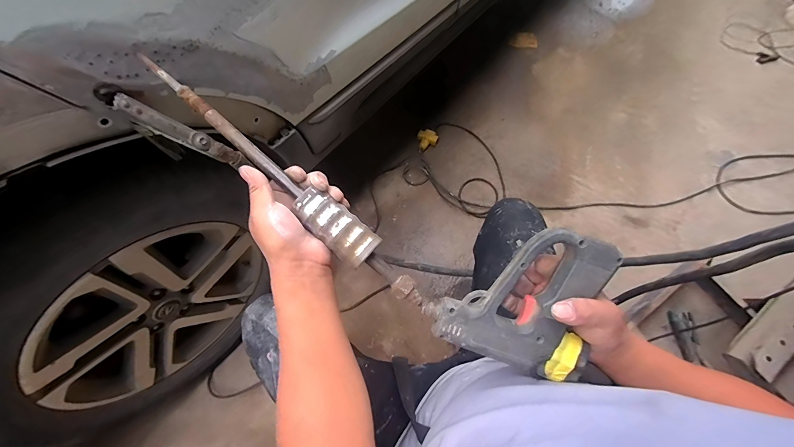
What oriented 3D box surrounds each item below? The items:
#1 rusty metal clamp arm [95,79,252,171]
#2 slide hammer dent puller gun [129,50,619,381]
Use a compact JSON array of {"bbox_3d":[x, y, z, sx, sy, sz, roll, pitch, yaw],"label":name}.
[{"bbox_3d":[-0.296,-0.125,0.462,0.020,0.186,0.024,-21,58,30],"label":"rusty metal clamp arm"},{"bbox_3d":[-0.027,-0.019,0.369,0.553,0.099,0.135,30,65,4],"label":"slide hammer dent puller gun"}]

